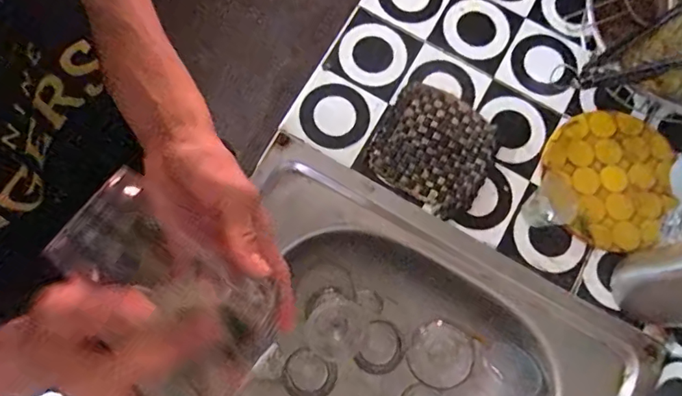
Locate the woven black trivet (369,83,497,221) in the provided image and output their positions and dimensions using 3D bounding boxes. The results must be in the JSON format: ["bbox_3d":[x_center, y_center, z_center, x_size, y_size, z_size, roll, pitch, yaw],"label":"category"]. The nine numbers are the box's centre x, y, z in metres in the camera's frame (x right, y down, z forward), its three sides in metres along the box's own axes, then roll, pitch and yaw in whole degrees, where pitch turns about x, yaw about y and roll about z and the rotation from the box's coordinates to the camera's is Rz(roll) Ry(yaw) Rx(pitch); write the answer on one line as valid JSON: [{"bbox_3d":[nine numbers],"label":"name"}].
[{"bbox_3d":[0.115,-0.062,0.622,0.138,0.004,0.137,29,78,5],"label":"woven black trivet"}]

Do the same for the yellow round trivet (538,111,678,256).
[{"bbox_3d":[0.324,-0.025,0.614,0.155,0.012,0.159,0,77,-1],"label":"yellow round trivet"}]

